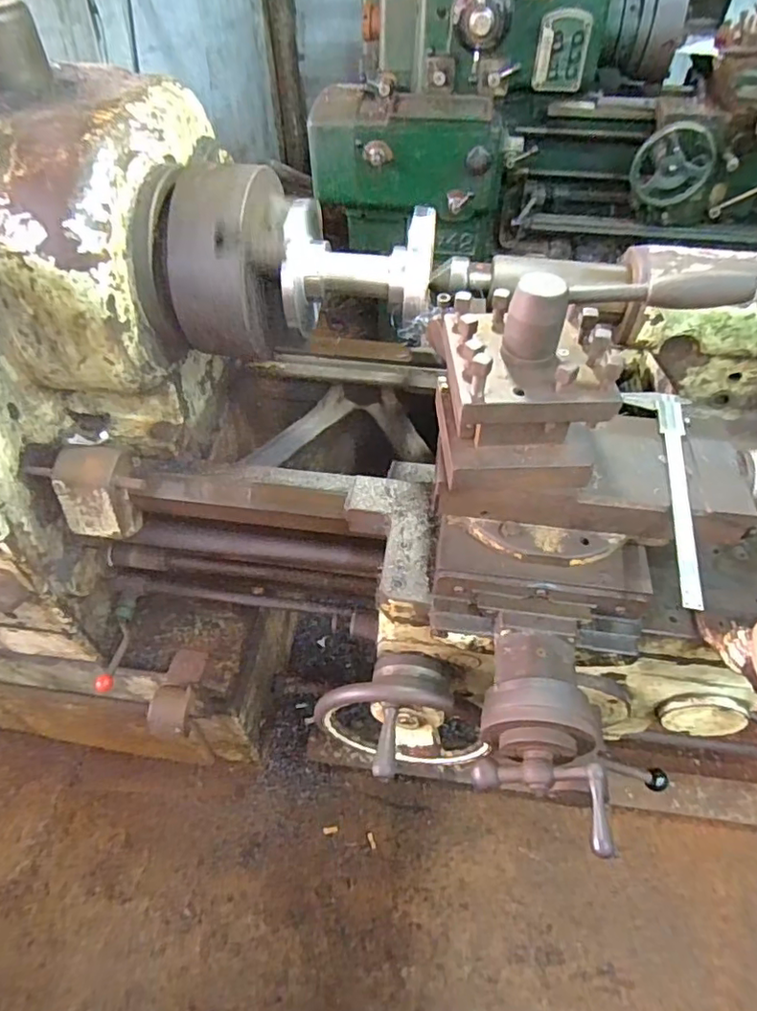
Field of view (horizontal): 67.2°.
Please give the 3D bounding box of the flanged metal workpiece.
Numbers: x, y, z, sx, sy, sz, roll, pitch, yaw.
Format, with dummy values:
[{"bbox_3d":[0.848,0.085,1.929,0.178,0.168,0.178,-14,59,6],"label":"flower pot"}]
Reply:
[{"bbox_3d":[-0.018,-0.287,0.698,0.170,0.131,0.143,8,50,7],"label":"flanged metal workpiece"}]

